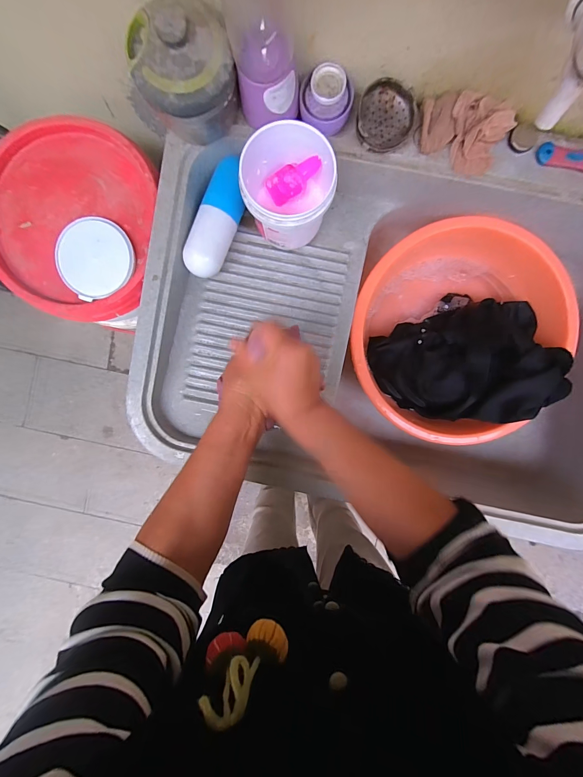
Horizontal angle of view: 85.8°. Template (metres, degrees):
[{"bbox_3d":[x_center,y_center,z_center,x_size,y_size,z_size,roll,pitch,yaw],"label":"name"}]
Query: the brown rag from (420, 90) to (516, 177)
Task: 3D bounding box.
[{"bbox_3d":[0.223,-0.334,0.408,0.118,0.044,0.070,14,93,1],"label":"brown rag"}]

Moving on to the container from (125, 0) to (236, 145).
[{"bbox_3d":[-0.127,-0.377,0.384,0.113,0.111,0.106,0,92,2],"label":"container"}]

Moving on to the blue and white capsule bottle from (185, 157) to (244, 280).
[{"bbox_3d":[-0.111,-0.257,0.479,0.059,0.062,0.178,22,93,1],"label":"blue and white capsule bottle"}]

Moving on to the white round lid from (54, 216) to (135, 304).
[{"bbox_3d":[-0.311,-0.208,0.497,0.113,0.012,0.122,-11,92,2],"label":"white round lid"}]

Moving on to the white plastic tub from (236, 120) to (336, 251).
[{"bbox_3d":[-0.006,-0.277,0.452,0.114,0.111,0.118,0,92,2],"label":"white plastic tub"}]

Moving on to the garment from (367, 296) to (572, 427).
[{"bbox_3d":[0.305,-0.051,0.535,0.272,0.116,0.225,-21,92,2],"label":"garment"}]

